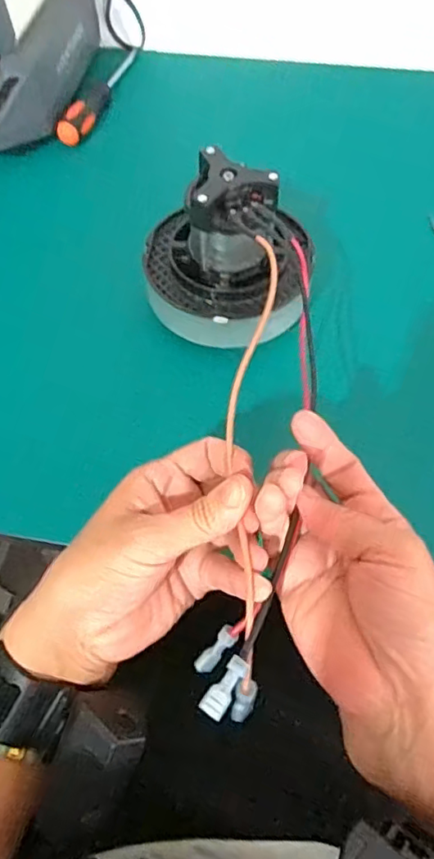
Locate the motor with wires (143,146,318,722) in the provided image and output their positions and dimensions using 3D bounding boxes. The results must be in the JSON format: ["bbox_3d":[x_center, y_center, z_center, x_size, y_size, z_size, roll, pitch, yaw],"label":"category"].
[{"bbox_3d":[0.003,-0.032,0.313,0.094,0.095,0.339,-3,51,0],"label":"motor with wires"}]

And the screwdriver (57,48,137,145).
[{"bbox_3d":[-0.125,-0.363,0.592,0.029,0.026,0.186,12,60,8],"label":"screwdriver"}]

